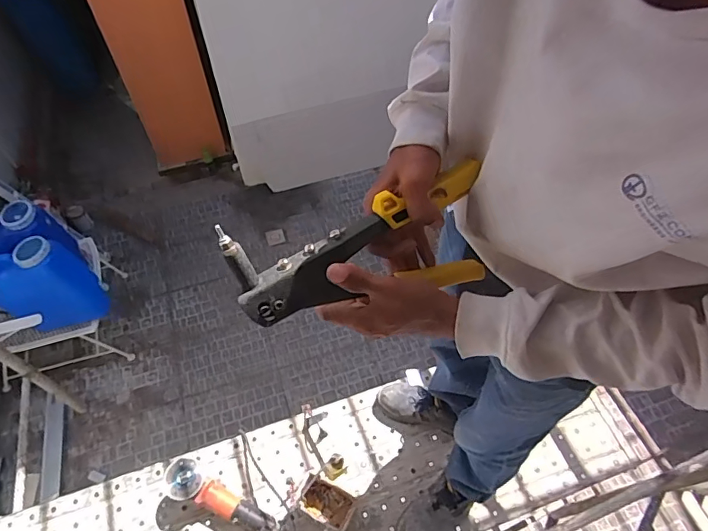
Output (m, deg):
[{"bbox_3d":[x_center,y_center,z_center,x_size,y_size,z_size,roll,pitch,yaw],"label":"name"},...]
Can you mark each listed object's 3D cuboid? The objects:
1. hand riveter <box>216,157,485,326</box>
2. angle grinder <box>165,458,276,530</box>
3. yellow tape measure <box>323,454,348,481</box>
[{"bbox_3d":[0.011,-0.015,0.430,0.246,0.101,0.071,-16,57,-21],"label":"hand riveter"},{"bbox_3d":[-0.318,0.566,1.122,0.285,0.094,0.083,24,60,15],"label":"angle grinder"},{"bbox_3d":[-0.049,0.512,1.199,0.058,0.027,0.050,-27,60,-17],"label":"yellow tape measure"}]

